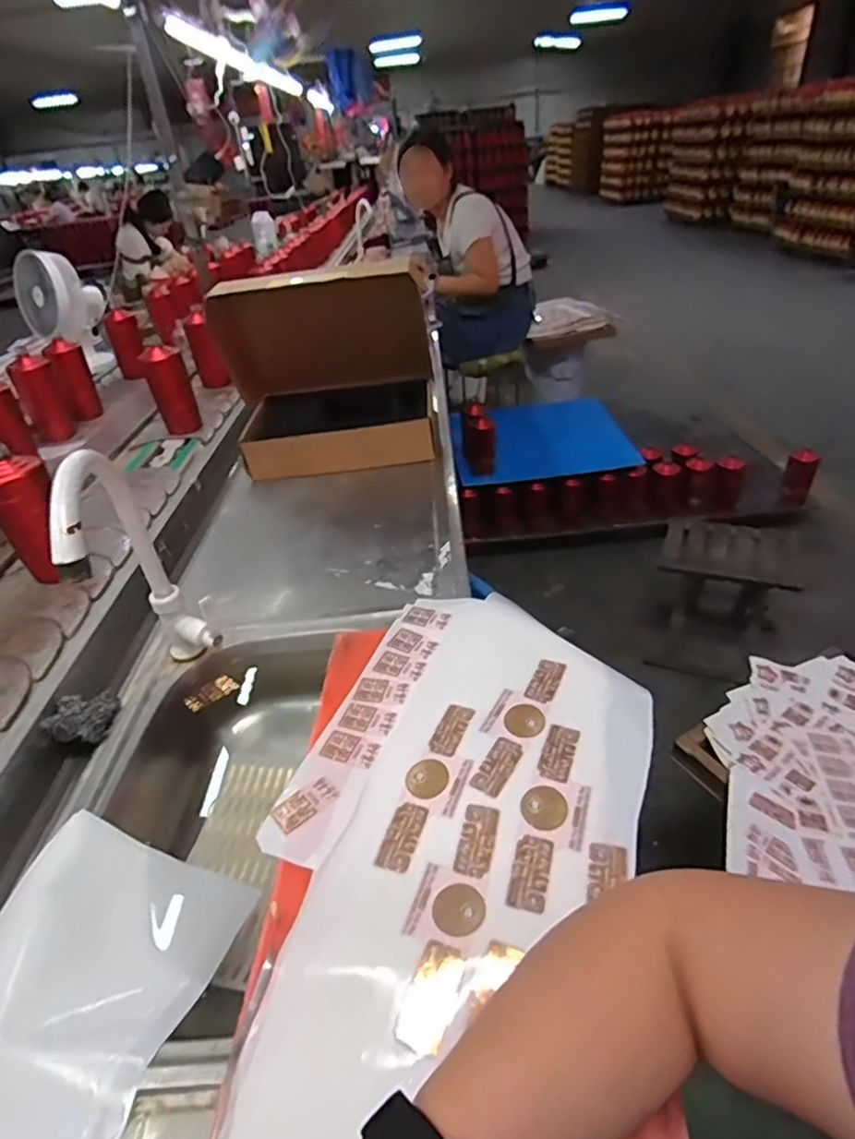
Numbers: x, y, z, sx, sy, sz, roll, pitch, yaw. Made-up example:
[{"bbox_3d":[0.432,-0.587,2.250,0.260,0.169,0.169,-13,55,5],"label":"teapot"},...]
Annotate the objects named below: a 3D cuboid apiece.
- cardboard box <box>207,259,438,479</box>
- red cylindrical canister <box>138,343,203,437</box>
[{"bbox_3d":[-0.186,-0.370,1.081,0.375,0.304,0.252,-8,35,-3],"label":"cardboard box"},{"bbox_3d":[-0.537,-0.381,1.248,0.083,0.148,0.066,-23,39,-23],"label":"red cylindrical canister"}]

